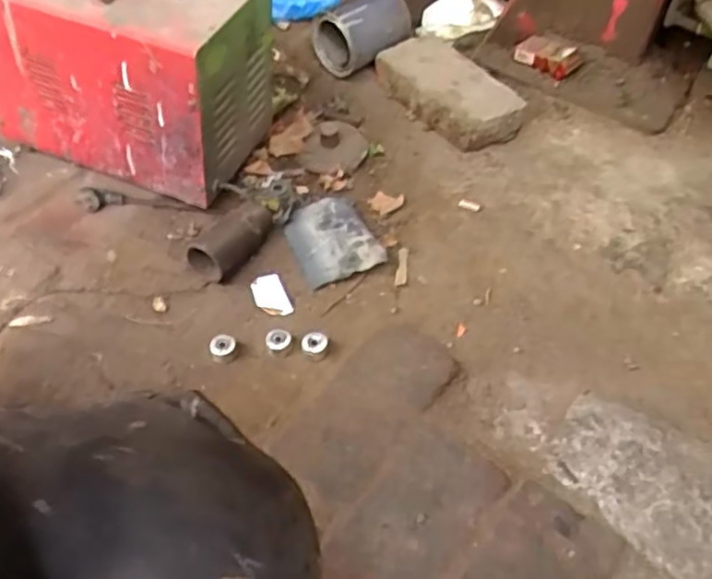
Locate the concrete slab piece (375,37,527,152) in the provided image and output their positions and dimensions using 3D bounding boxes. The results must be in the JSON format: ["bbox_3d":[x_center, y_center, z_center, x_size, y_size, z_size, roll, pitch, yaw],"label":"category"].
[{"bbox_3d":[0.142,-0.305,1.053,0.127,0.071,0.250,-37,63,-25],"label":"concrete slab piece"}]

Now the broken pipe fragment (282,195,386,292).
[{"bbox_3d":[-0.034,-0.068,0.926,0.105,0.016,0.127,-28,69,-3],"label":"broken pipe fragment"}]

